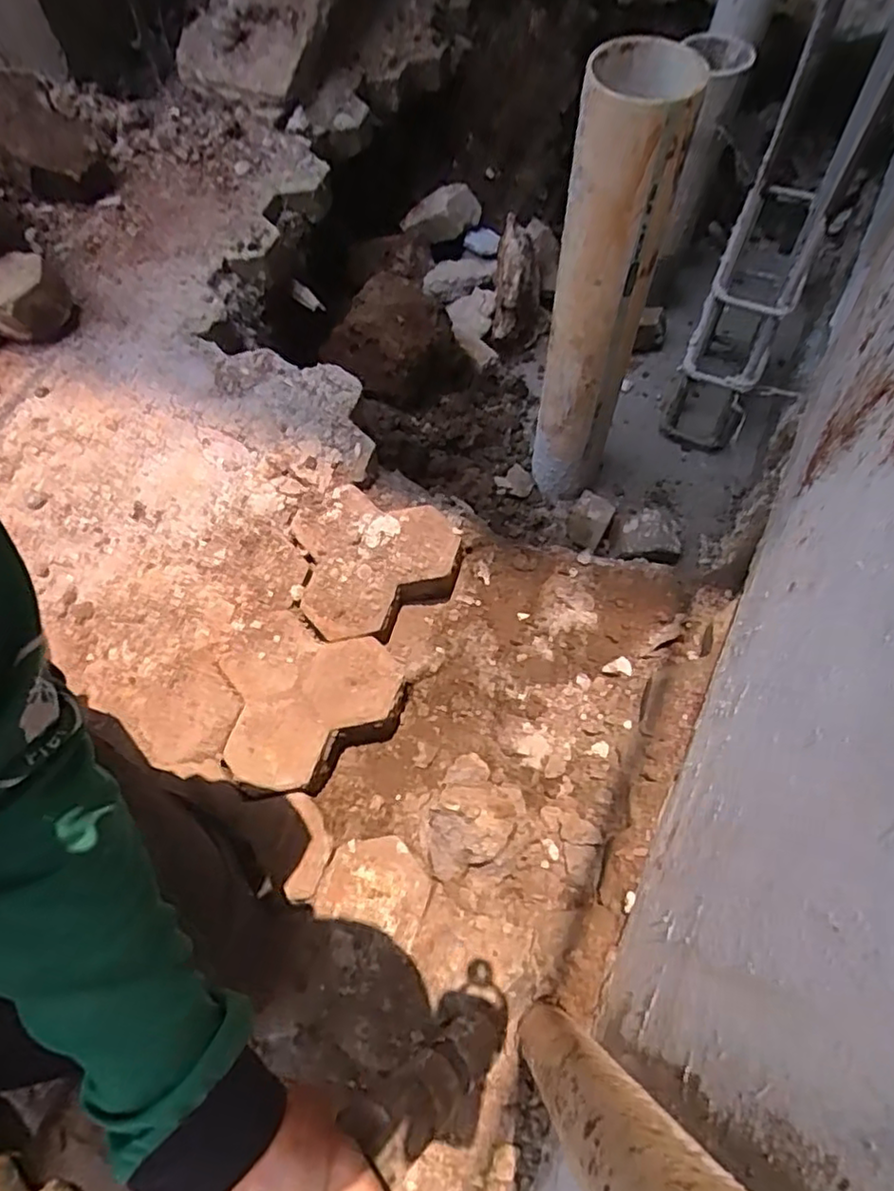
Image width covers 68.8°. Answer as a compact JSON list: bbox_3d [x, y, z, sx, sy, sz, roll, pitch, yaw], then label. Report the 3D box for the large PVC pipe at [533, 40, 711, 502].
[{"bbox_3d":[0.192,-0.338,0.869,0.108,0.624,0.090,10,65,8],"label":"large PVC pipe"}]

